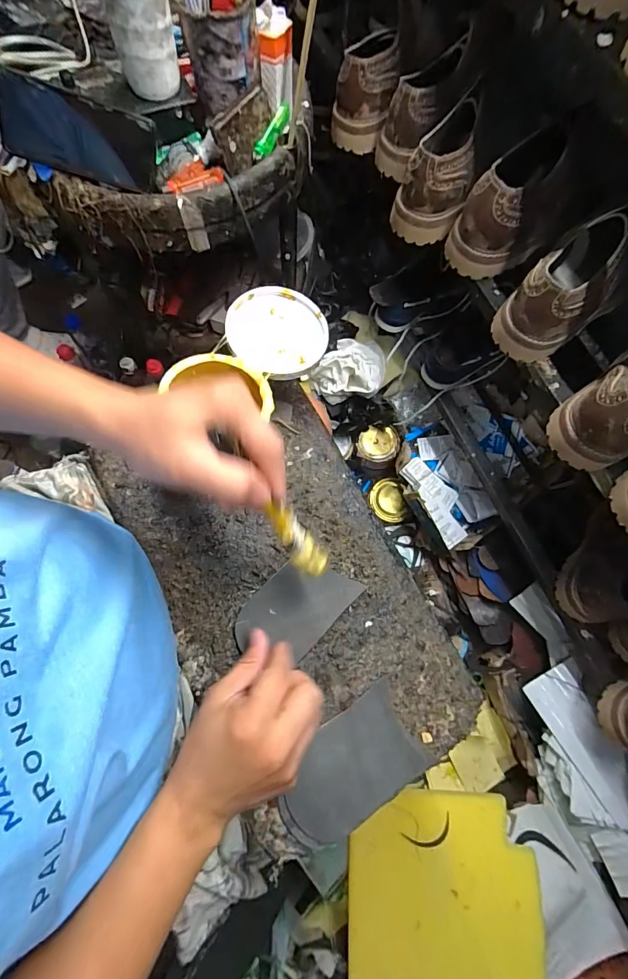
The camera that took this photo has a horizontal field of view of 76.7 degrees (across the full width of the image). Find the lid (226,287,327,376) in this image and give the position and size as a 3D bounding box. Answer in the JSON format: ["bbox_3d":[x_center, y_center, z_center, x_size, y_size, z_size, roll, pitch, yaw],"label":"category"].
[{"bbox_3d":[-0.037,-0.168,0.427,0.106,0.020,0.105,1,73,-2],"label":"lid"}]

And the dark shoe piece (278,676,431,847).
[{"bbox_3d":[0.033,0.245,0.350,0.126,0.004,0.078,-25,71,-26],"label":"dark shoe piece"}]

